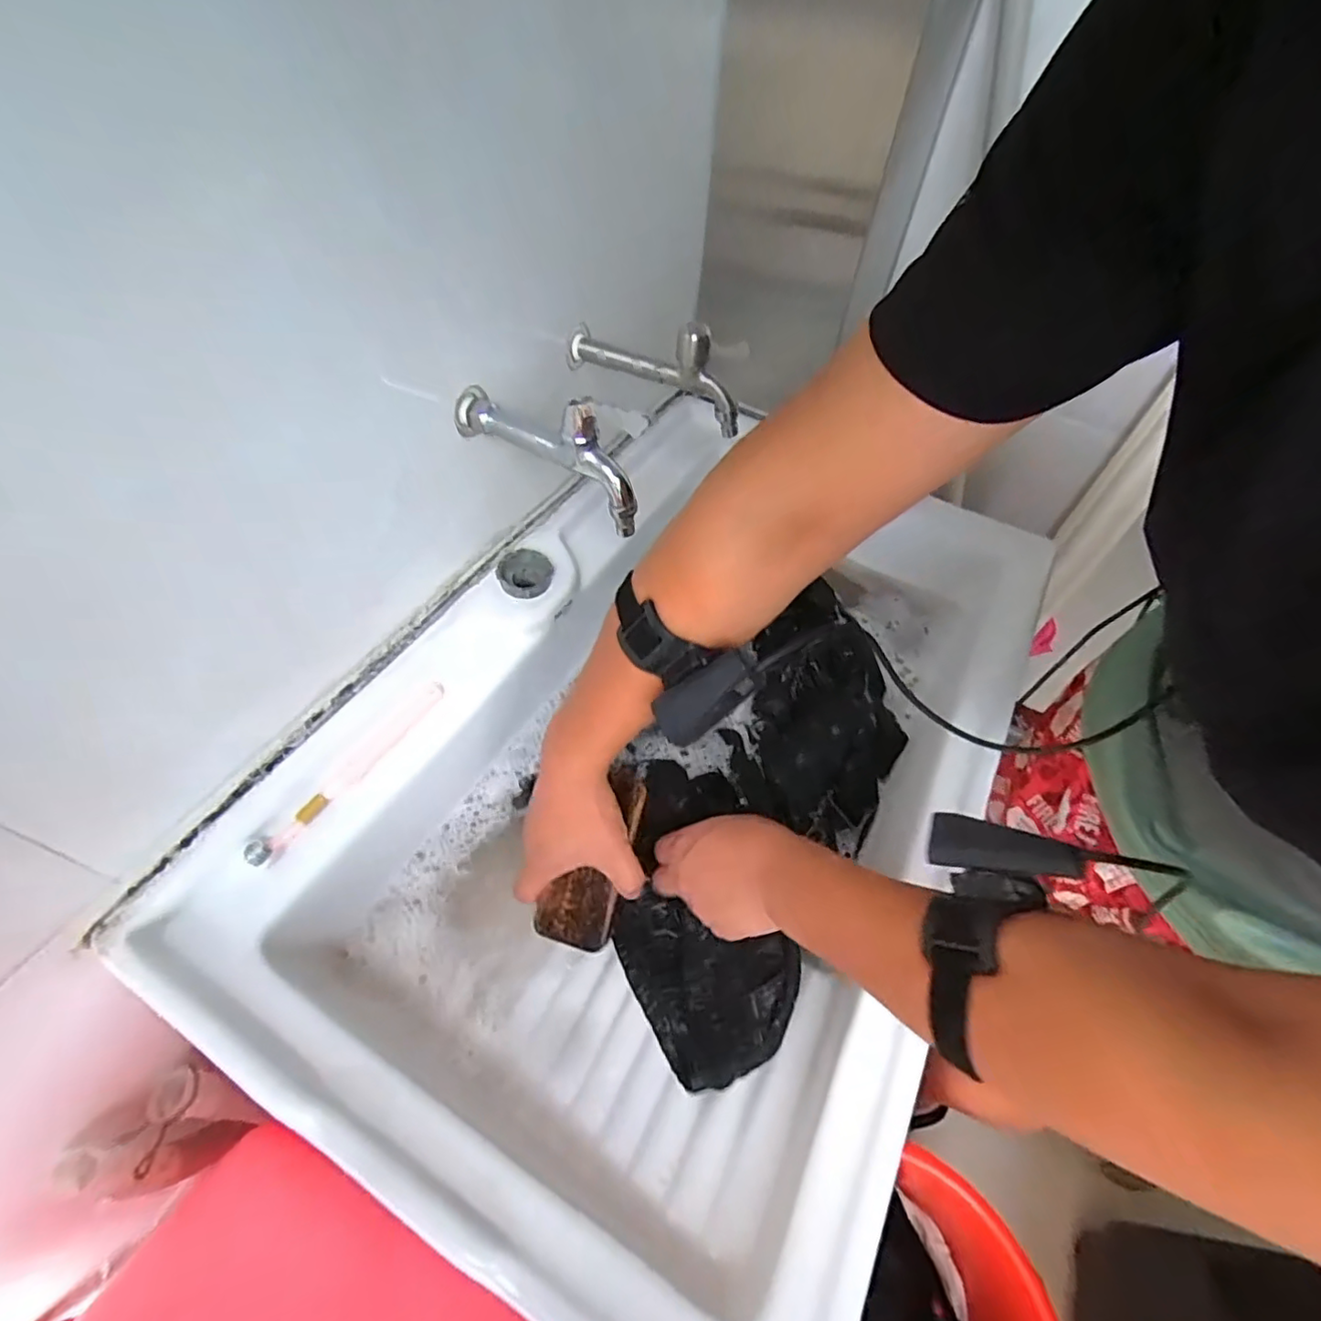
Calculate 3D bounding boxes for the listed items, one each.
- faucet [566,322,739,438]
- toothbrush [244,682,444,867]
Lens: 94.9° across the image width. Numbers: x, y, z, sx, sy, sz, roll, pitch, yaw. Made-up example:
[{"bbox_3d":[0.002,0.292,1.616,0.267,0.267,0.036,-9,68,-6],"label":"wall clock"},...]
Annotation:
[{"bbox_3d":[-0.005,-0.274,0.547,0.176,0.078,0.035,30,56,17],"label":"faucet"},{"bbox_3d":[-0.243,0.082,0.481,0.017,0.017,0.183,29,56,17],"label":"toothbrush"}]

